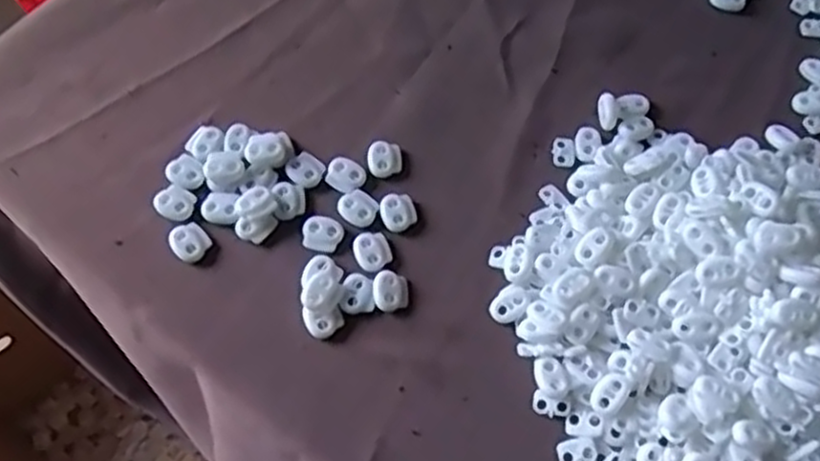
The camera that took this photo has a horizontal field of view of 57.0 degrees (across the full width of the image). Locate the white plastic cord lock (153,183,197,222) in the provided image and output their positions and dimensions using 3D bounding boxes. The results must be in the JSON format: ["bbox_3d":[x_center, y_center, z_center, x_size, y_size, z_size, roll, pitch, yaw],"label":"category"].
[{"bbox_3d":[-0.129,-0.015,0.416,0.020,0.005,0.019,33,70,12],"label":"white plastic cord lock"}]

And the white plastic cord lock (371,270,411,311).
[{"bbox_3d":[-0.010,0.032,0.401,0.019,0.008,0.021,-7,67,-4],"label":"white plastic cord lock"}]

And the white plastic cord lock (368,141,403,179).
[{"bbox_3d":[-0.014,-0.040,0.432,0.019,0.009,0.019,-5,67,-4],"label":"white plastic cord lock"}]

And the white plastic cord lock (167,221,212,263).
[{"bbox_3d":[-0.119,0.006,0.408,0.019,0.004,0.022,-40,73,-16],"label":"white plastic cord lock"}]

